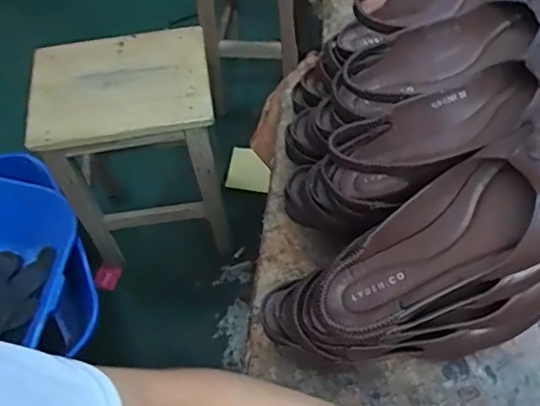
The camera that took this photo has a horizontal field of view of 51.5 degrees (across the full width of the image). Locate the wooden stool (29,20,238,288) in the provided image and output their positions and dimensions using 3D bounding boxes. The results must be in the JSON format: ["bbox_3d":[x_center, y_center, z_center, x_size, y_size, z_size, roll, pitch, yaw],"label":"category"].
[{"bbox_3d":[-0.266,-0.080,1.162,0.324,0.477,0.244,-14,58,-6],"label":"wooden stool"}]

